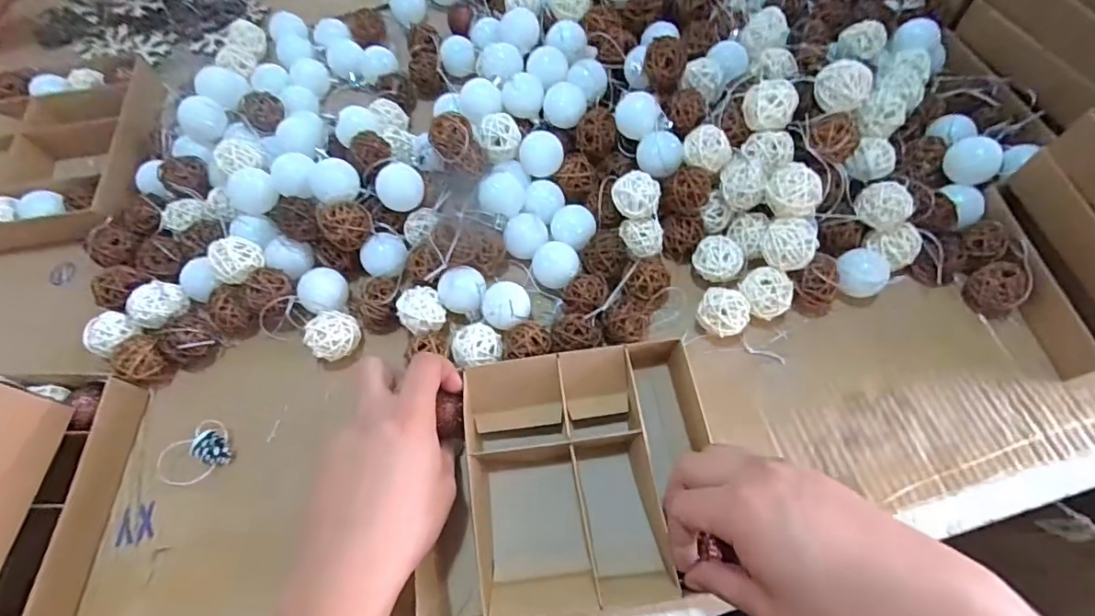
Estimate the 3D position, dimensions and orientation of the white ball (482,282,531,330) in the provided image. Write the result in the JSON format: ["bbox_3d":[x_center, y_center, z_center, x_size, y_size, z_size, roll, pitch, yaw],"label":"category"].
[{"bbox_3d":[-0.033,-0.002,0.424,0.038,0.032,0.038,-1,64,2],"label":"white ball"}]

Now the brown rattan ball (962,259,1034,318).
[{"bbox_3d":[0.364,-0.016,0.418,0.033,0.039,0.039,-25,66,-9],"label":"brown rattan ball"}]

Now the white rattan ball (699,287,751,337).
[{"bbox_3d":[0.140,0.006,0.414,0.039,0.038,0.031,25,68,14],"label":"white rattan ball"}]

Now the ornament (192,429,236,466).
[{"bbox_3d":[-0.254,0.107,0.394,0.024,0.016,0.023,11,65,8],"label":"ornament"}]

